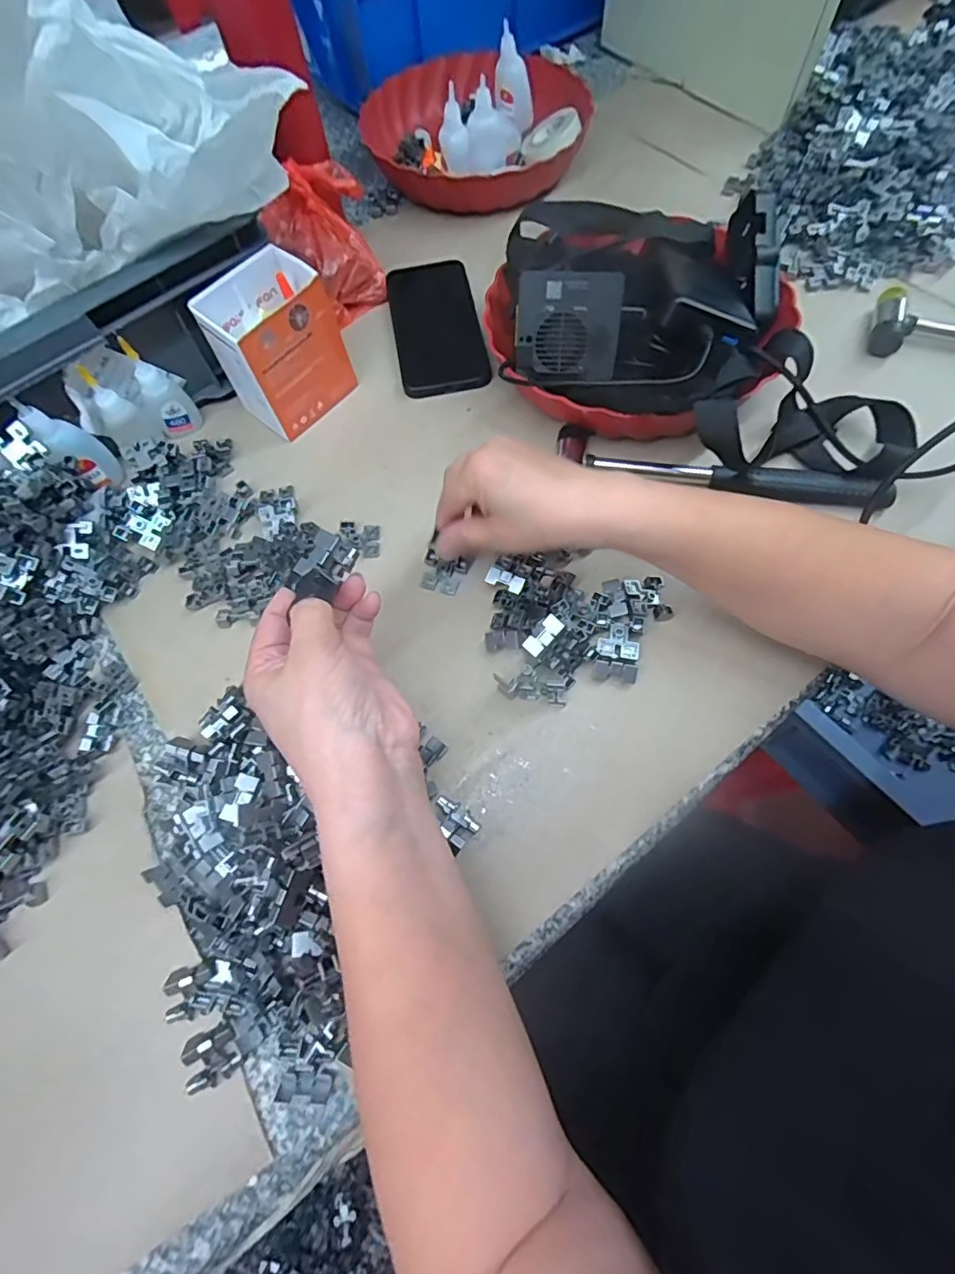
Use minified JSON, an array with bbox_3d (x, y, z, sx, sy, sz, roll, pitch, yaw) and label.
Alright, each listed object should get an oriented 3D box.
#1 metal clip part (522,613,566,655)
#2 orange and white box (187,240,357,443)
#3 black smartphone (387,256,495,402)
[{"bbox_3d":[0.043,-0.001,0.350,0.029,0.006,0.013,-47,69,16],"label":"metal clip part"},{"bbox_3d":[-0.164,-0.236,0.447,0.077,0.097,0.093,38,73,18],"label":"orange and white box"},{"bbox_3d":[-0.040,-0.291,0.512,0.078,0.013,0.168,-10,66,-1],"label":"black smartphone"}]

